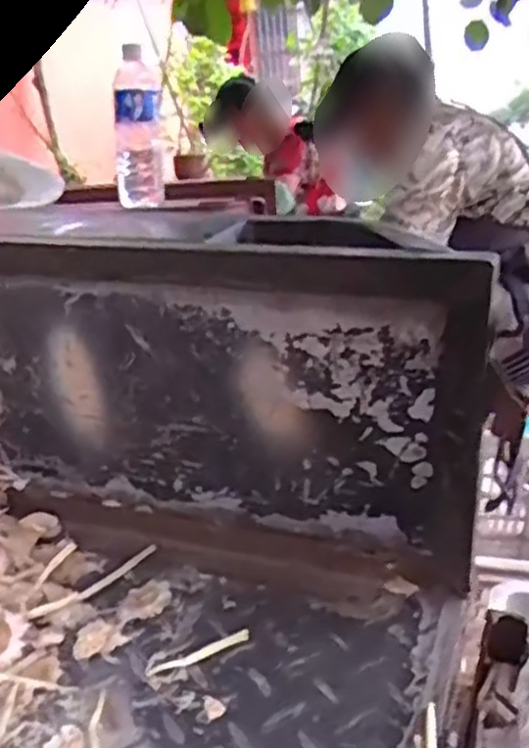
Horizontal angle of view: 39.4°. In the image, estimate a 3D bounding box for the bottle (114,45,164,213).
[{"bbox_3d":[-0.180,-0.342,1.034,0.064,0.204,0.060,-8,17,-11],"label":"bottle"}]

